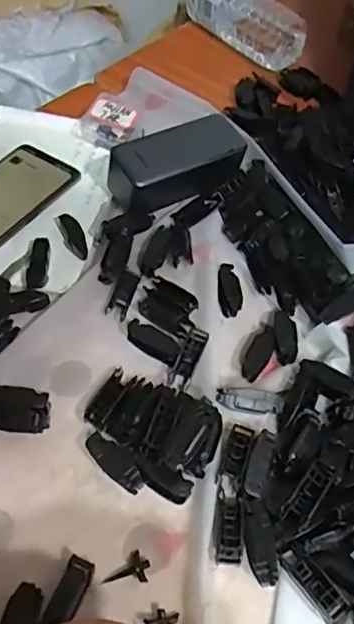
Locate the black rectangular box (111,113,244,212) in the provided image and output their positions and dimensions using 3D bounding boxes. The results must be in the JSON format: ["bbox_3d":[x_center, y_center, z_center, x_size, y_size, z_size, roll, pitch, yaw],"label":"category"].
[{"bbox_3d":[0.001,-0.146,0.542,0.132,0.047,0.054,-26,60,-19],"label":"black rectangular box"}]

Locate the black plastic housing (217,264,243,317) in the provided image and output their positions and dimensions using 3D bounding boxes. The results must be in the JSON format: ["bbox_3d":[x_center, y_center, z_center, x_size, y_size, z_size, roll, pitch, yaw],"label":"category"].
[{"bbox_3d":[0.046,-0.020,0.488,0.020,0.014,0.048,-1,54,-3],"label":"black plastic housing"}]

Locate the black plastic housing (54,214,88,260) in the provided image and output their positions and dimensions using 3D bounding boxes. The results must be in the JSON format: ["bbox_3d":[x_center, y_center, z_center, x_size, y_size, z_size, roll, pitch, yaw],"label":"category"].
[{"bbox_3d":[-0.097,-0.073,0.512,0.017,0.017,0.058,-21,57,-17],"label":"black plastic housing"}]

